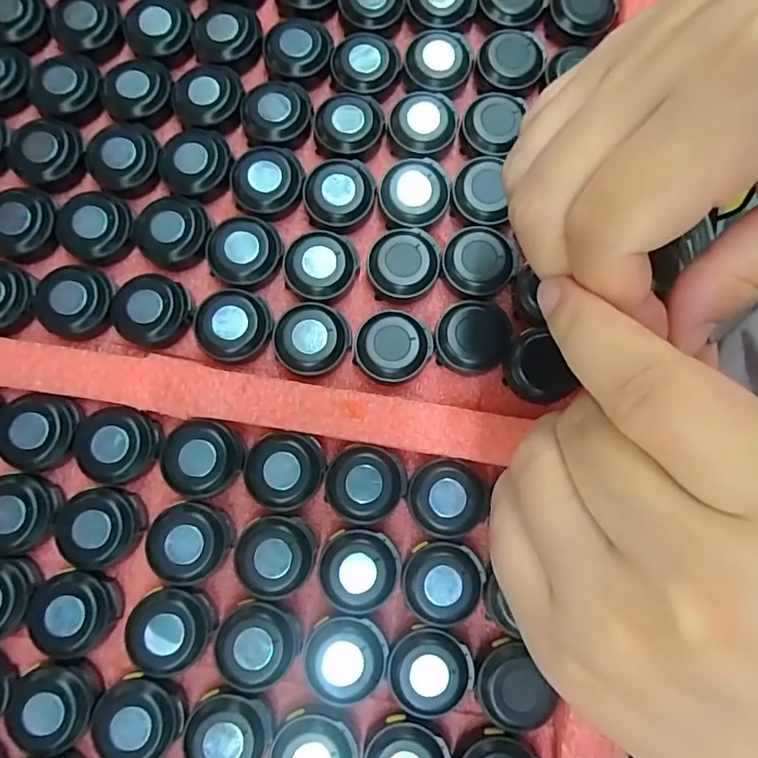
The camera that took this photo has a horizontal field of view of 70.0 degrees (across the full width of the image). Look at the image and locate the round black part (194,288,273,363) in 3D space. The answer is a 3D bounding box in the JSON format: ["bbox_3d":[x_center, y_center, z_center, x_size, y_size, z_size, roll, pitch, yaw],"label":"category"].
[{"bbox_3d":[-0.059,-0.022,0.220,0.029,0.013,0.028,0,80,-2],"label":"round black part"}]

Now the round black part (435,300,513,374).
[{"bbox_3d":[0.039,-0.017,0.222,0.029,0.011,0.029,0,80,-2],"label":"round black part"}]

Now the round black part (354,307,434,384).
[{"bbox_3d":[0.006,-0.013,0.221,0.030,0.012,0.030,0,80,-2],"label":"round black part"}]

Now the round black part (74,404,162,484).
[{"bbox_3d":[-0.101,0.025,0.209,0.030,0.007,0.029,0,80,-2],"label":"round black part"}]

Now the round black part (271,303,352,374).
[{"bbox_3d":[-0.026,-0.016,0.219,0.029,0.011,0.029,0,80,-2],"label":"round black part"}]

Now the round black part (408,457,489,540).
[{"bbox_3d":[0.026,0.045,0.207,0.029,0.011,0.029,0,80,-2],"label":"round black part"}]

